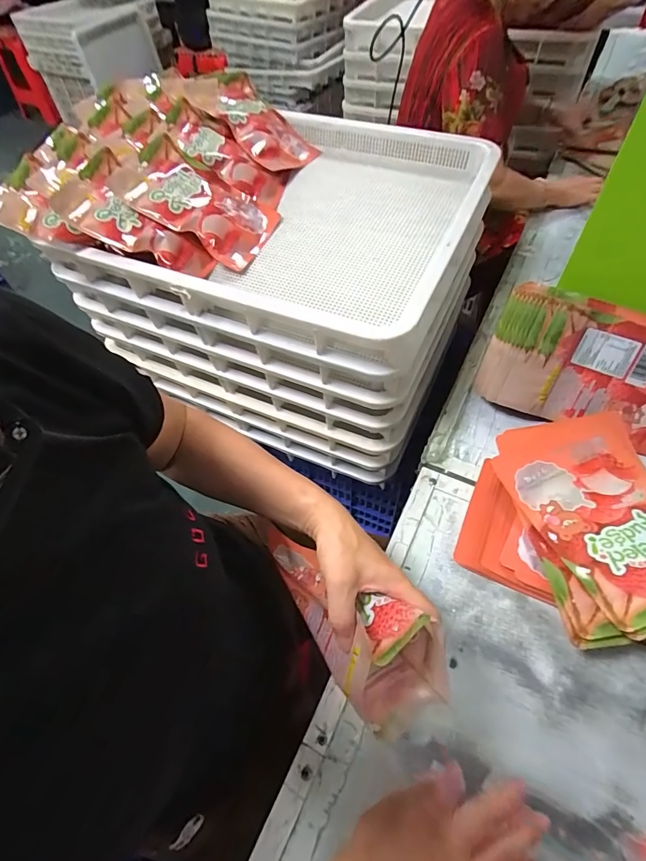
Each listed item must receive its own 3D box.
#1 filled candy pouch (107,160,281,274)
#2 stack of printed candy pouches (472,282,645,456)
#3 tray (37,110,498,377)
[{"bbox_3d":[-0.189,-0.346,0.639,0.221,0.024,0.146,29,58,-11],"label":"filled candy pouch"},{"bbox_3d":[0.376,-0.085,0.586,0.278,0.175,0.045,21,21,12],"label":"stack of printed candy pouches"},{"bbox_3d":[-0.047,-0.348,0.685,0.547,0.084,0.496,21,60,18],"label":"tray"}]

